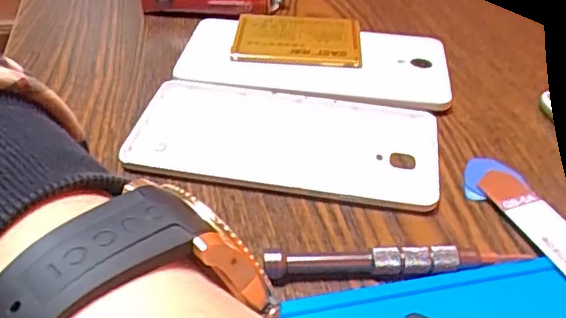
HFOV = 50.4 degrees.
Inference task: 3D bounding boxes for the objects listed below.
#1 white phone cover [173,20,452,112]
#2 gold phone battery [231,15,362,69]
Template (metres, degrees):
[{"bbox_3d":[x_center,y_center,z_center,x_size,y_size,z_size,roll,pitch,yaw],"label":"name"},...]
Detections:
[{"bbox_3d":[0.019,-0.057,0.346,0.148,0.011,0.071,8,39,6],"label":"white phone cover"},{"bbox_3d":[0.009,-0.070,0.350,0.071,0.008,0.050,4,43,4],"label":"gold phone battery"}]

